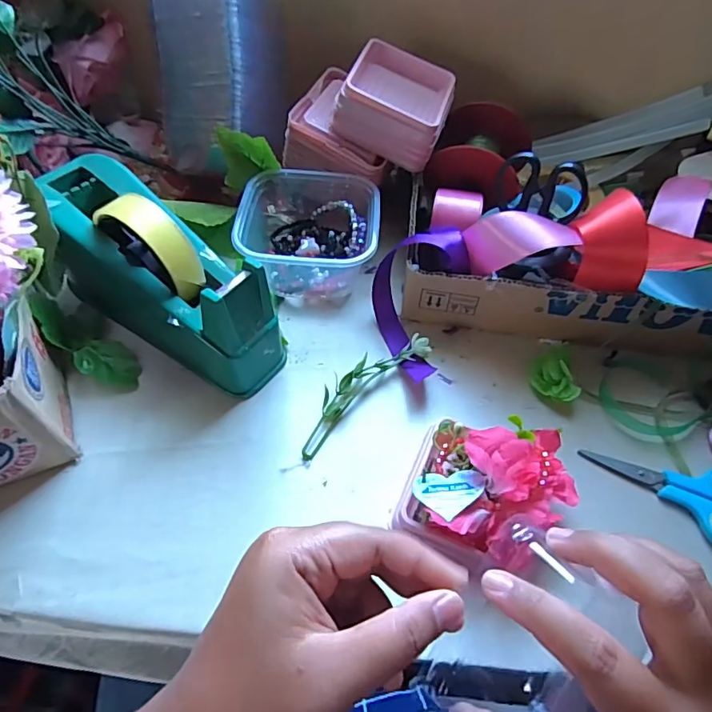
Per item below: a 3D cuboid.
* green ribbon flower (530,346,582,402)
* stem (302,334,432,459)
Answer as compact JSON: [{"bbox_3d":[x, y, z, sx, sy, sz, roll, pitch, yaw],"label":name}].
[{"bbox_3d":[0.155,0.014,0.399,0.031,0.016,0.044,-2,55,-3],"label":"green ribbon flower"},{"bbox_3d":[0.003,0.024,0.393,0.130,0.020,0.032,-37,64,-24],"label":"stem"}]

